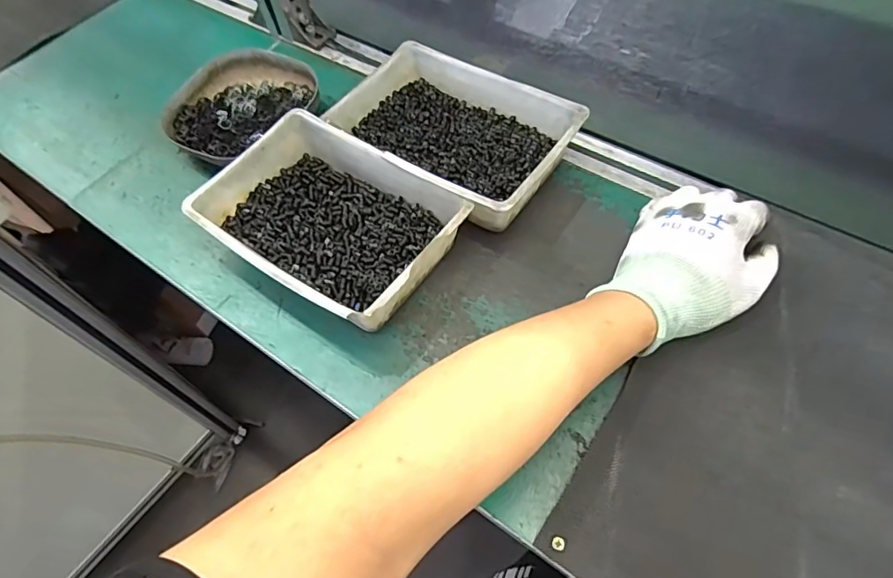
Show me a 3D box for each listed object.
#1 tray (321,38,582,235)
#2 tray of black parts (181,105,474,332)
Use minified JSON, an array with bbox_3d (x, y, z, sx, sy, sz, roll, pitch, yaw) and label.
[{"bbox_3d":[0.007,-0.141,0.484,0.201,0.057,0.138,32,66,20],"label":"tray"},{"bbox_3d":[-0.098,-0.055,0.442,0.198,0.056,0.137,30,66,20],"label":"tray of black parts"}]

